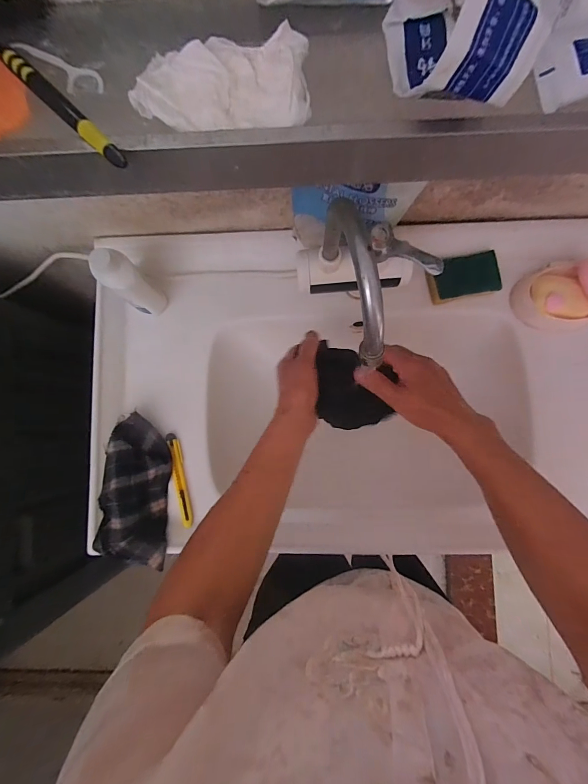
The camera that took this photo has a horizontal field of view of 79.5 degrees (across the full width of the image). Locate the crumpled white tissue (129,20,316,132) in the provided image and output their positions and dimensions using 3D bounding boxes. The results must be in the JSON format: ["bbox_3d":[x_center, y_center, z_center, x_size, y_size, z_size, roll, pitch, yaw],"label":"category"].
[{"bbox_3d":[-0.045,-0.188,0.218,0.107,0.012,0.054,-3,85,3],"label":"crumpled white tissue"}]

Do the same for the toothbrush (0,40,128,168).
[{"bbox_3d":[-0.168,-0.200,0.222,0.170,0.011,0.012,43,88,6],"label":"toothbrush"}]

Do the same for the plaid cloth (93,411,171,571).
[{"bbox_3d":[-0.232,0.140,0.514,0.100,0.040,0.210,-1,85,3],"label":"plaid cloth"}]

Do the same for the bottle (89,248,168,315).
[{"bbox_3d":[-0.230,-0.153,0.497,0.060,0.127,0.047,37,87,5],"label":"bottle"}]

